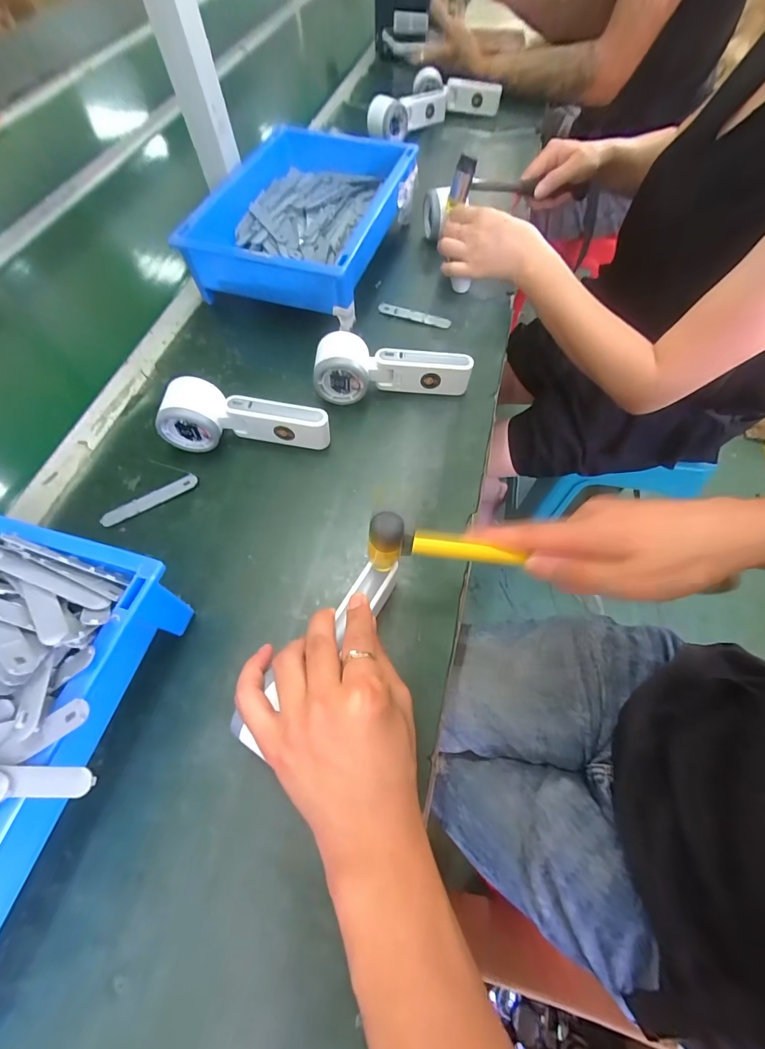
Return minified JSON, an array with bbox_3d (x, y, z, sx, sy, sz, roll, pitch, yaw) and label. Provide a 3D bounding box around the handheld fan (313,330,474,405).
[{"bbox_3d":[0.010,-0.173,0.445,0.167,0.053,0.055,-3,64,-2],"label":"handheld fan"}]

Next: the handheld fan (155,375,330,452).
[{"bbox_3d":[-0.138,-0.110,0.413,0.168,0.056,0.055,2,63,1],"label":"handheld fan"}]

